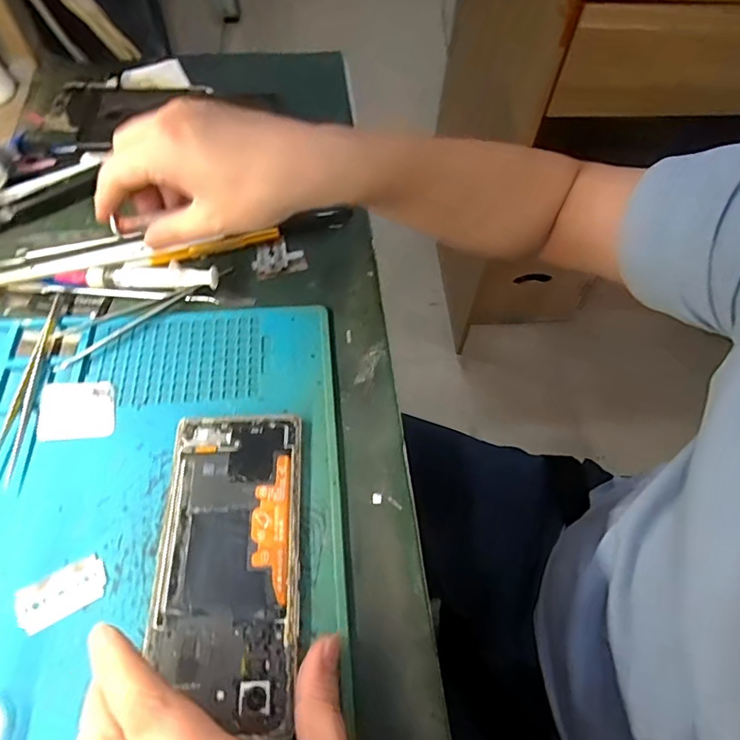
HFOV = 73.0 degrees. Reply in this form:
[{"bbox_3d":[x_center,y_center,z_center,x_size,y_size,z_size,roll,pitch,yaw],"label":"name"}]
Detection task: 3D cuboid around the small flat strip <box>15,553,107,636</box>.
[{"bbox_3d":[-0.158,0.114,0.255,0.042,0.004,0.023,-25,64,-17],"label":"small flat strip"}]

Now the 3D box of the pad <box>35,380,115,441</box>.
[{"bbox_3d":[-0.180,0.025,0.306,0.043,0.005,0.038,-7,59,-7],"label":"pad"}]

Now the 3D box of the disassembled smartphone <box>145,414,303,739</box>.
[{"bbox_3d":[-0.073,0.097,0.263,0.075,0.005,0.157,-5,60,-6],"label":"disassembled smartphone"}]

